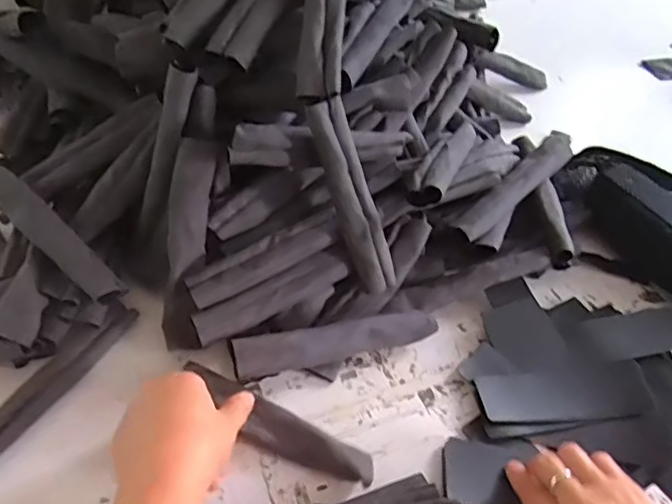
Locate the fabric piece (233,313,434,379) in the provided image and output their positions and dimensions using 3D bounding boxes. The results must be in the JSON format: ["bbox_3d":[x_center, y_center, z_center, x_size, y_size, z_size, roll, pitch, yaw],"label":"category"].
[{"bbox_3d":[0.002,0.079,0.502,0.181,0.033,0.009,-7,5,-19],"label":"fabric piece"}]

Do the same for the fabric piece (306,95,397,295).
[{"bbox_3d":[0.015,-0.042,0.493,0.022,0.182,0.027,9,41,40],"label":"fabric piece"}]

